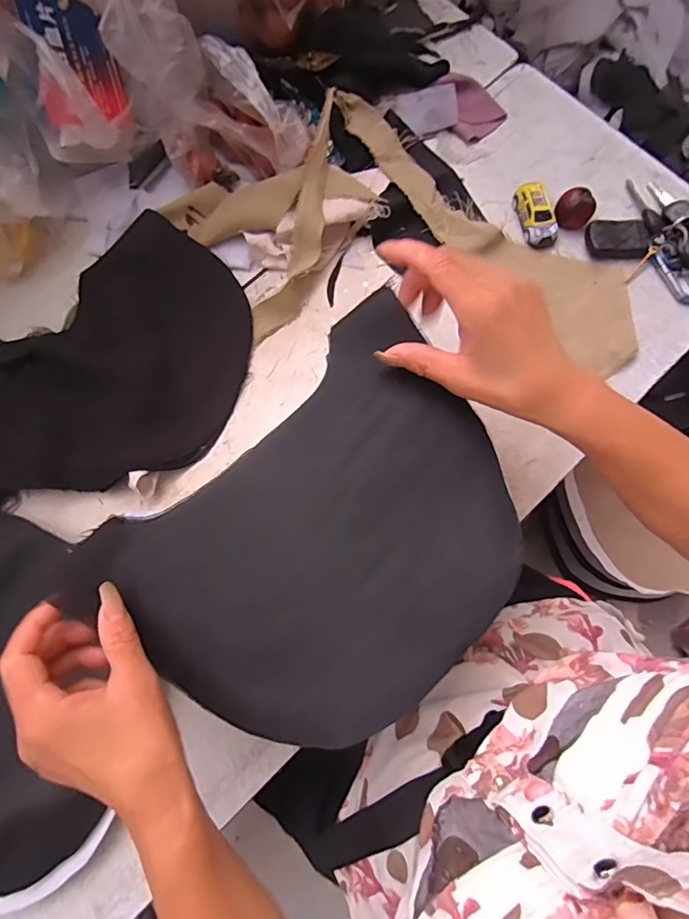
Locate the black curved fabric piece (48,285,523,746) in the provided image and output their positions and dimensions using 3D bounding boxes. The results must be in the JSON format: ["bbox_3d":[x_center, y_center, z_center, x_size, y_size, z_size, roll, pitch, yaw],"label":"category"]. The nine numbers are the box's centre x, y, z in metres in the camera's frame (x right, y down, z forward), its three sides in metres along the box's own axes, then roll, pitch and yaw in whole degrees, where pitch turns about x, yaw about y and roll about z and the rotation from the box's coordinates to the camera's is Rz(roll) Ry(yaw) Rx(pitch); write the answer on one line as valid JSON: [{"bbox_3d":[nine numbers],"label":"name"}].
[{"bbox_3d":[-0.004,0.048,0.309,0.264,0.016,0.199,-43,80,-8],"label":"black curved fabric piece"}]

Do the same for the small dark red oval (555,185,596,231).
[{"bbox_3d":[0.227,-0.246,0.484,0.035,0.026,0.030,21,79,6],"label":"small dark red oval"}]

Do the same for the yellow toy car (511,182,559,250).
[{"bbox_3d":[0.190,-0.243,0.484,0.032,0.022,0.064,-14,77,-2],"label":"yellow toy car"}]

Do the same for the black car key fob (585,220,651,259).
[{"bbox_3d":[0.267,-0.215,0.478,0.058,0.019,0.038,-4,77,1],"label":"black car key fob"}]

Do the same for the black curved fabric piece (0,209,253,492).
[{"bbox_3d":[-0.226,-0.078,0.444,0.294,0.027,0.214,-29,78,-5],"label":"black curved fabric piece"}]

